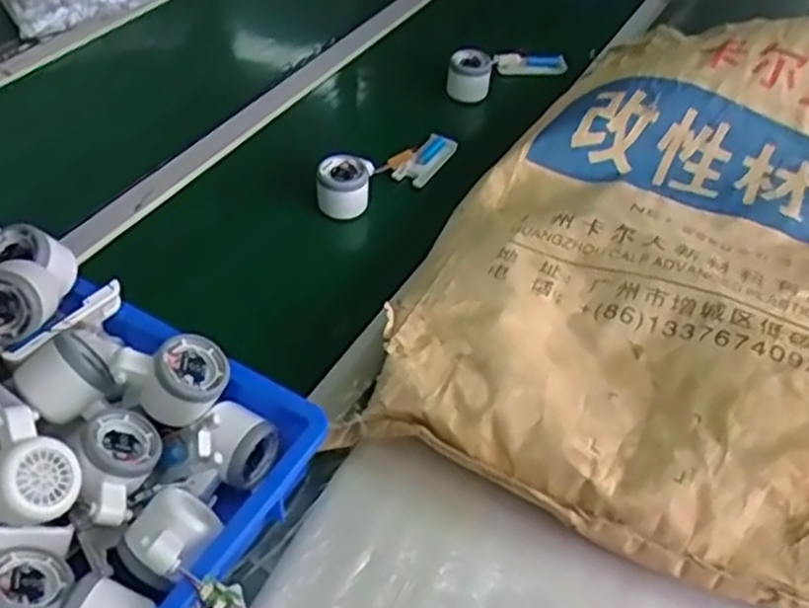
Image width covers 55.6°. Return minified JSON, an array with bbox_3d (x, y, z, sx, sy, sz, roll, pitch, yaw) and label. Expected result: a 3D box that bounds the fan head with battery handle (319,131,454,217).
[{"bbox_3d":[-0.013,-0.167,0.925,0.205,0.046,0.074,-32,56,-31],"label":"fan head with battery handle"}]

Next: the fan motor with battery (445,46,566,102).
[{"bbox_3d":[0.156,-0.351,1.108,0.187,0.065,0.057,-25,53,-26],"label":"fan motor with battery"}]

